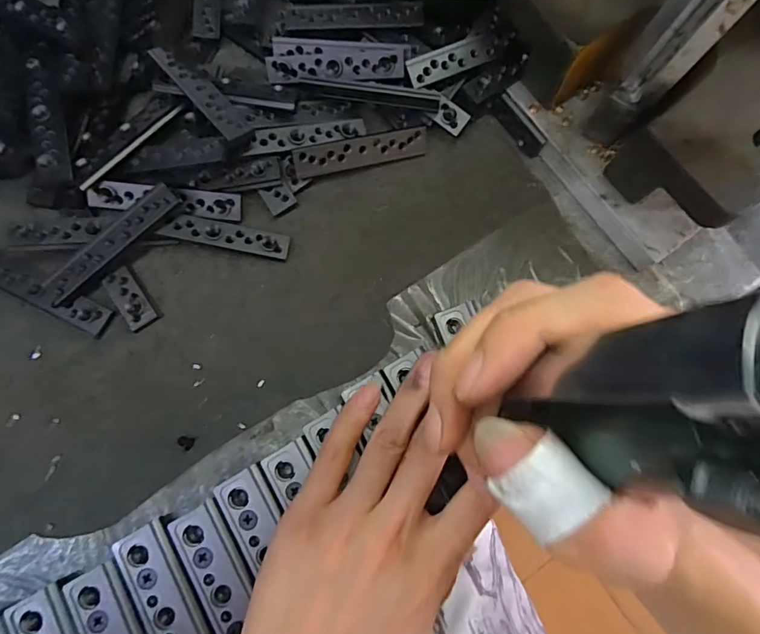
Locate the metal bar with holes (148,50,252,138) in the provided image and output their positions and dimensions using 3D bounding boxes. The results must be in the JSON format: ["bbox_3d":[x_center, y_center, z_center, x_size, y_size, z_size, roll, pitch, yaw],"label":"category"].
[{"bbox_3d":[-0.108,-0.134,0.288,0.020,0.004,0.083,-35,73,-33],"label":"metal bar with holes"}]

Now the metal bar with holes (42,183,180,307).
[{"bbox_3d":[-0.156,-0.042,0.278,0.091,0.004,0.017,-41,96,-2],"label":"metal bar with holes"}]

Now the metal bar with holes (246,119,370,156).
[{"bbox_3d":[-0.046,-0.114,0.305,0.074,0.004,0.016,-13,86,-13],"label":"metal bar with holes"}]

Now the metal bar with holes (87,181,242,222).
[{"bbox_3d":[-0.129,-0.071,0.296,0.088,0.010,0.016,5,98,-5],"label":"metal bar with holes"}]

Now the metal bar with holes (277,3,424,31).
[{"bbox_3d":[-0.020,-0.197,0.316,0.094,0.005,0.021,1,75,3],"label":"metal bar with holes"}]

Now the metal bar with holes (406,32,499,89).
[{"bbox_3d":[0.046,-0.165,0.309,0.061,0.005,0.018,-24,82,-10],"label":"metal bar with holes"}]

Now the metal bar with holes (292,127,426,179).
[{"bbox_3d":[-0.011,-0.104,0.309,0.088,0.004,0.018,-18,116,-15],"label":"metal bar with holes"}]

